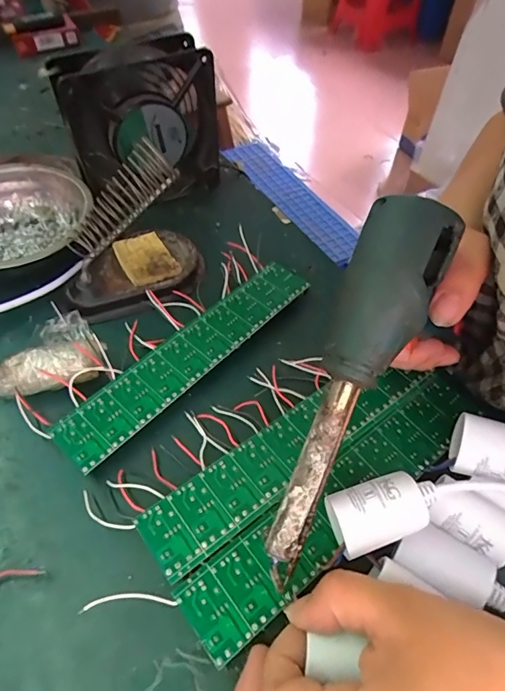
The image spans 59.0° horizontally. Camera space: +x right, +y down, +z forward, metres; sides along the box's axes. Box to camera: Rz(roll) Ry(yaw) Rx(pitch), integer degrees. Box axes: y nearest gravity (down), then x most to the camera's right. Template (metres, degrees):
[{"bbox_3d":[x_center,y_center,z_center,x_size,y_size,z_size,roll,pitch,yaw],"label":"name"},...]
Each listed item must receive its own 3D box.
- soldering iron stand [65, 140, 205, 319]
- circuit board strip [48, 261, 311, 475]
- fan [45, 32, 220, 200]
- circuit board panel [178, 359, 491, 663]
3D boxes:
[{"bbox_3d":[-0.087,-0.083,0.313,0.098,0.086,0.079,-9,53,-8],"label":"soldering iron stand"},{"bbox_3d":[-0.038,0.004,0.304,0.038,0.013,0.201,37,60,23],"label":"circuit board strip"},{"bbox_3d":[-0.088,-0.181,0.360,0.118,0.105,0.042,-23,57,-18],"label":"fan"},{"bbox_3d":[0.054,0.080,0.247,0.206,0.015,0.039,-31,59,-23],"label":"circuit board panel"}]

